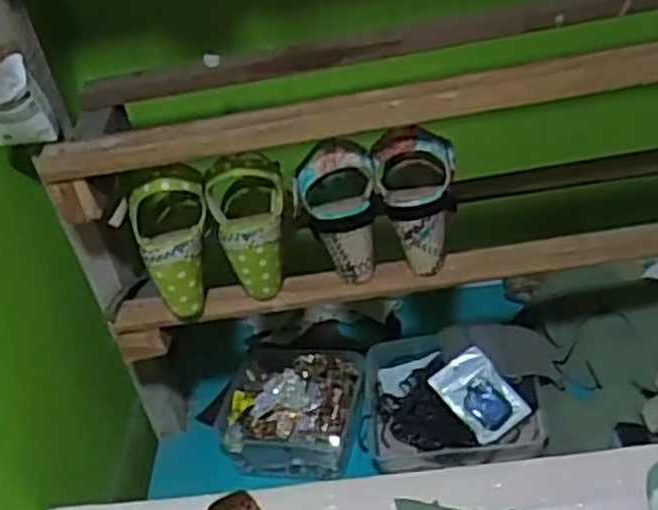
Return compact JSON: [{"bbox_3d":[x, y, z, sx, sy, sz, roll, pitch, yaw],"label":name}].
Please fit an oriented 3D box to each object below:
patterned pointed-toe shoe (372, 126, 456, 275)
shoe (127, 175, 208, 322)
[{"bbox_3d":[0.092,-0.051,0.794,0.076,0.150,0.057,-11,12,-5],"label":"patterned pointed-toe shoe"},{"bbox_3d":[-0.154,-0.008,0.815,0.077,0.139,0.066,-16,33,-7],"label":"shoe"}]

